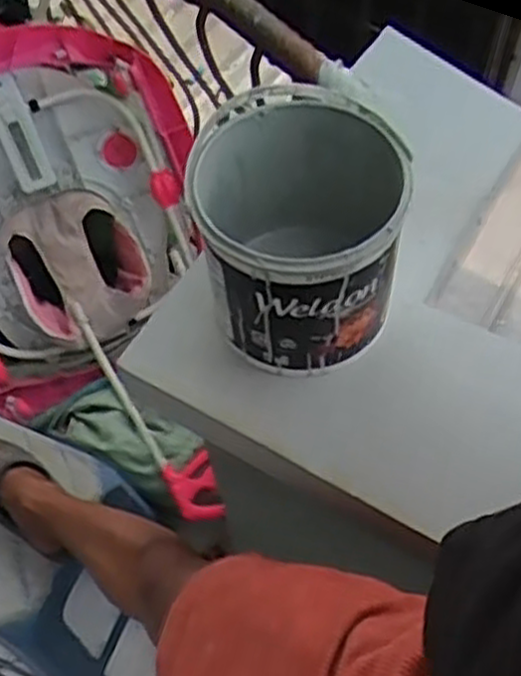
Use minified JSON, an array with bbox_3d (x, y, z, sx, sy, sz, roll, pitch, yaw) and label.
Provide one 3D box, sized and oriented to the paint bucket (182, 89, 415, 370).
[{"bbox_3d":[0.035,-0.095,0.751,0.187,0.202,0.201,0,60,2],"label":"paint bucket"}]

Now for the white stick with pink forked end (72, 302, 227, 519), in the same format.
[{"bbox_3d":[-0.218,0.135,1.468,0.094,0.060,0.477,-35,82,-16],"label":"white stick with pink forked end"}]

